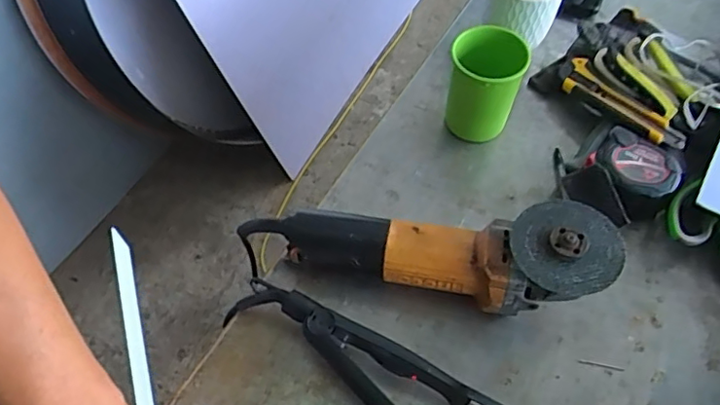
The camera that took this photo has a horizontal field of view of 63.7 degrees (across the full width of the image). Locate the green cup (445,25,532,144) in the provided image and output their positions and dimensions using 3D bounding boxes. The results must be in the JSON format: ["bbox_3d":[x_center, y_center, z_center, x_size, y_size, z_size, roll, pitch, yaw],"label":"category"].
[{"bbox_3d":[0.127,-0.120,0.608,0.070,0.114,0.068,-1,57,2],"label":"green cup"}]

